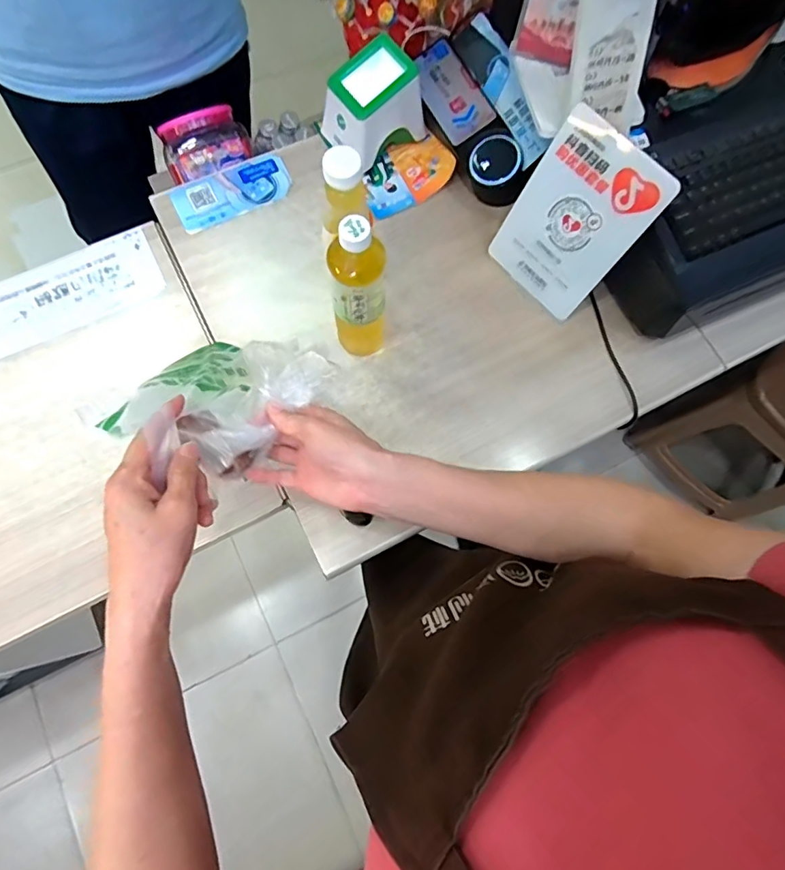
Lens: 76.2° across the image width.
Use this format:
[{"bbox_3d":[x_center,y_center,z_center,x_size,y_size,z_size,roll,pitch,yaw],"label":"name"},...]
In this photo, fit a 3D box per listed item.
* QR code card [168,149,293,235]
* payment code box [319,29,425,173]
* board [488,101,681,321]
[{"bbox_3d":[-0.230,-0.350,0.722,0.168,0.008,0.085,-26,77,-8],"label":"QR code card"},{"bbox_3d":[-0.027,-0.460,0.697,0.124,0.093,0.103,-36,79,-10],"label":"payment code box"},{"bbox_3d":[0.217,-0.257,0.609,0.145,0.209,0.012,46,55,9],"label":"board"}]

